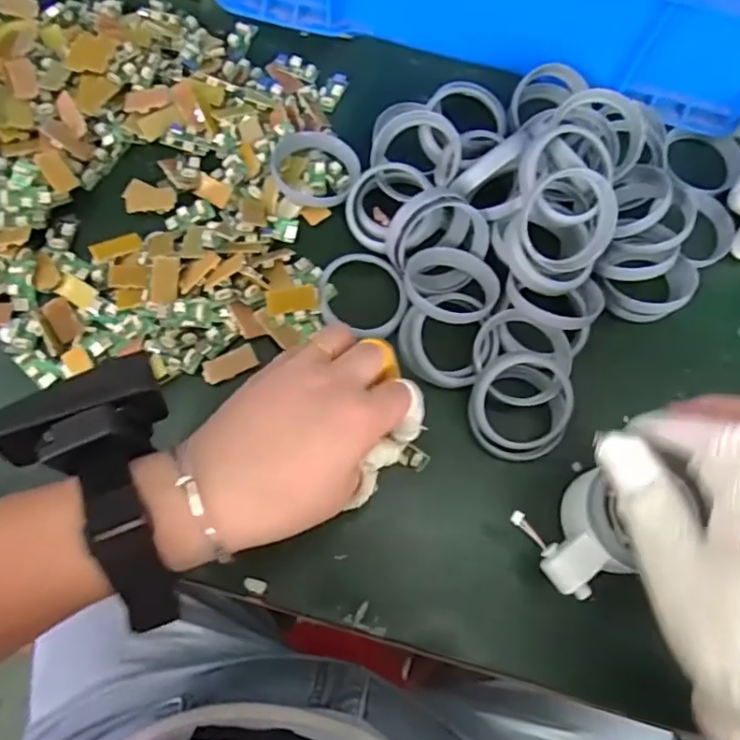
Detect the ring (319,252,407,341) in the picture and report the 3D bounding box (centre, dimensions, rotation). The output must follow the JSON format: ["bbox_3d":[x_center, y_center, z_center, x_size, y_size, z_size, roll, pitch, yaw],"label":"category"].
[{"bbox_3d":[-0.004,-0.050,0.376,0.056,0.013,0.056,1,72,-2],"label":"ring"}]

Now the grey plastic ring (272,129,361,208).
[{"bbox_3d":[-0.036,-0.138,0.395,0.057,0.014,0.058,1,72,-2],"label":"grey plastic ring"}]

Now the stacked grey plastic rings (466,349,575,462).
[{"bbox_3d":[0.089,0.022,0.350,0.059,0.020,0.063,-1,95,-7],"label":"stacked grey plastic rings"}]

